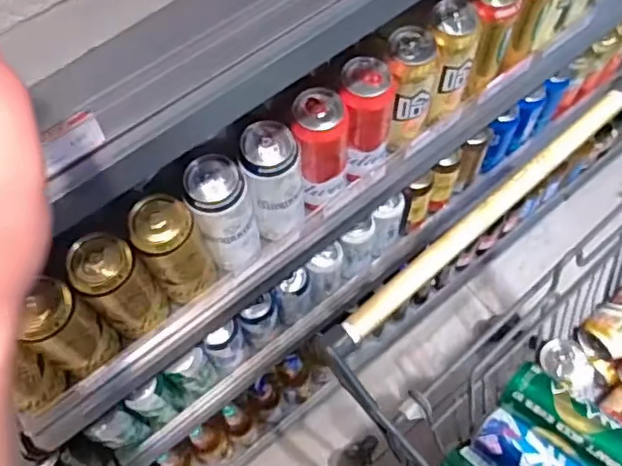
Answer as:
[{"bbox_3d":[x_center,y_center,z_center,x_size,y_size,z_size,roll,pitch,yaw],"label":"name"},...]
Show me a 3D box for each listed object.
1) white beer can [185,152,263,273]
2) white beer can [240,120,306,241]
[{"bbox_3d":[-0.092,-0.016,0.659,0.061,0.149,0.063,0,64,0],"label":"white beer can"},{"bbox_3d":[-0.039,-0.053,0.676,0.061,0.154,0.059,0,64,0],"label":"white beer can"}]

